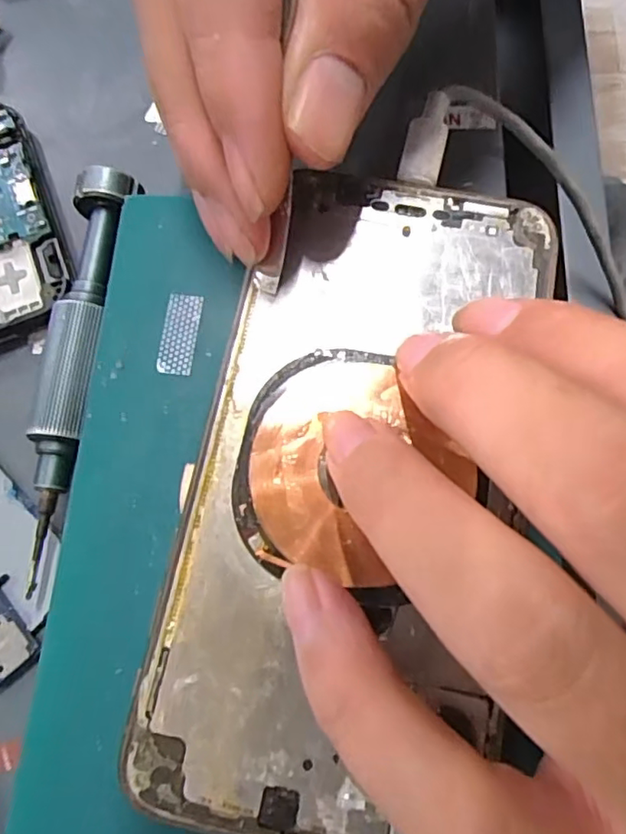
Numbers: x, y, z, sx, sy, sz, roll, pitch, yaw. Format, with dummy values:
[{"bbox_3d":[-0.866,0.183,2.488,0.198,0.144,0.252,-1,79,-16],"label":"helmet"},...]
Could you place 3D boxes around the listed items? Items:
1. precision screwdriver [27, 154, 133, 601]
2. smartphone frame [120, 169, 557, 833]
[{"bbox_3d":[-0.059,-0.013,0.146,0.013,0.016,0.103,7,74,4],"label":"precision screwdriver"},{"bbox_3d":[0.009,0.011,0.121,0.064,0.004,0.139,15,75,6],"label":"smartphone frame"}]

